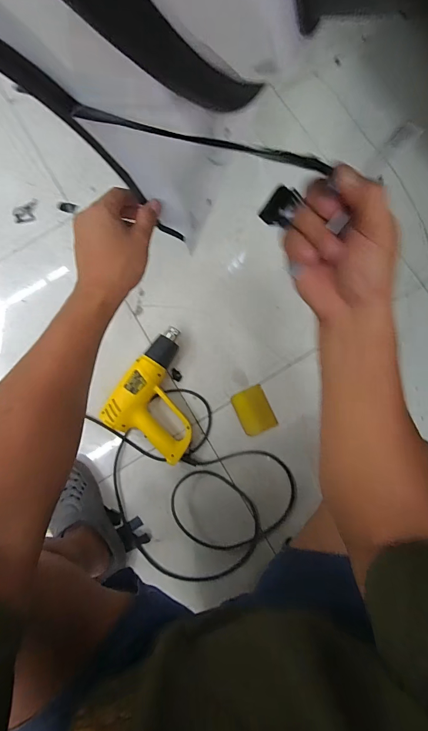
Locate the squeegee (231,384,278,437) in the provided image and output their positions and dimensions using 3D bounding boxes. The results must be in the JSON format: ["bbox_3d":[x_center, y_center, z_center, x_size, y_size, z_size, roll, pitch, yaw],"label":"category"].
[{"bbox_3d":[0.089,0.101,0.782,0.074,0.009,0.099,-24,79,0],"label":"squeegee"}]

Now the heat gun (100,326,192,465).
[{"bbox_3d":[-0.097,0.064,0.769,0.195,0.075,0.248,34,85,9],"label":"heat gun"}]

